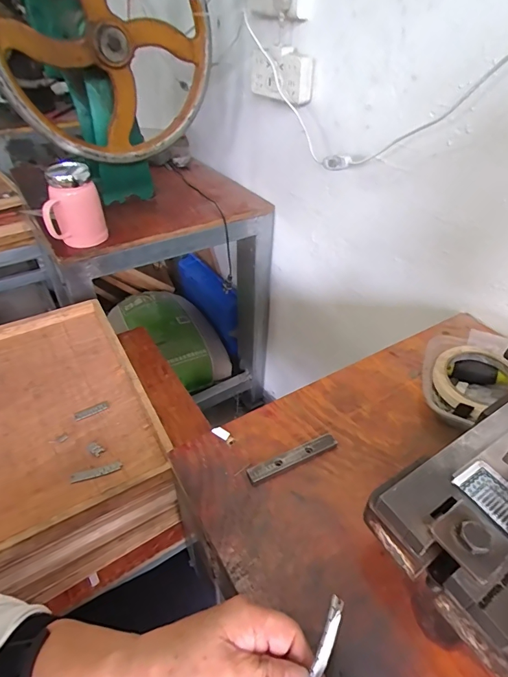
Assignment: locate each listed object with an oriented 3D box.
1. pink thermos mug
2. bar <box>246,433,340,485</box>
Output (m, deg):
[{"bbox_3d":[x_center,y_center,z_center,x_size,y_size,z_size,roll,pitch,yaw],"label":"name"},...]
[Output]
[{"bbox_3d":[-0.344,-0.247,0.736,0.104,0.134,0.081,-18,45,-20],"label":"pink thermos mug"},{"bbox_3d":[0.041,0.124,0.406,0.100,0.012,0.016,-18,45,-20],"label":"bar"}]

